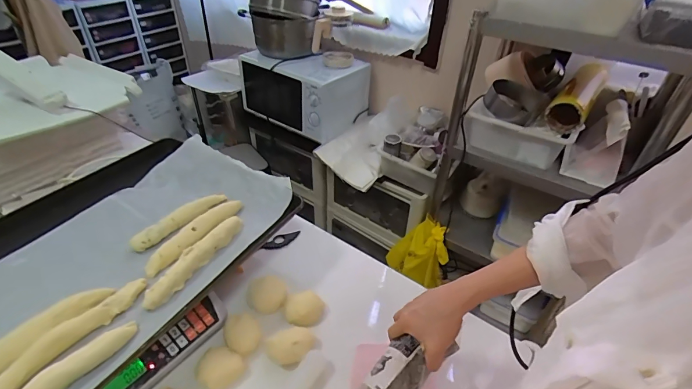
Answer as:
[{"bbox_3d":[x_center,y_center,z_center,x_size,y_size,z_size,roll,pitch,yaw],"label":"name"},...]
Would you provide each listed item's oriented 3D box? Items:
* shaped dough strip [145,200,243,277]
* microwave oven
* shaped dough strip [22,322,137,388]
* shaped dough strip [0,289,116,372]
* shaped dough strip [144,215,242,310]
[{"bbox_3d":[-0.254,0.062,0.623,0.025,0.031,0.194,21,42,22],"label":"shaped dough strip"},{"bbox_3d":[-0.192,-0.479,1.624,0.516,0.275,0.373,30,46,30],"label":"microwave oven"},{"bbox_3d":[-0.341,0.220,0.430,0.026,0.027,0.188,25,44,26],"label":"shaped dough strip"},{"bbox_3d":[-0.414,0.195,0.461,0.029,0.032,0.226,19,41,20],"label":"shaped dough strip"},{"bbox_3d":[-0.236,0.097,0.582,0.031,0.027,0.198,17,41,18],"label":"shaped dough strip"}]

